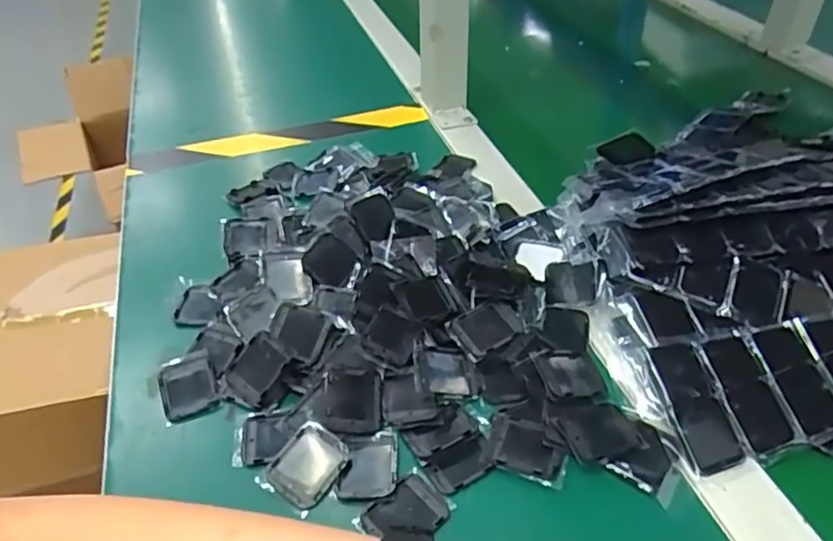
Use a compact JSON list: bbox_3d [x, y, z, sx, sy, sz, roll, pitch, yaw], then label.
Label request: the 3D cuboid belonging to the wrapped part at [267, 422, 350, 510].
[{"bbox_3d":[-0.058,0.106,0.336,0.034,0.004,0.039,29,63,16],"label":"wrapped part"}]

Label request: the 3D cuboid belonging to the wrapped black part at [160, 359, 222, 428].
[{"bbox_3d":[-0.142,0.072,0.381,0.033,0.005,0.044,-16,43,-15],"label":"wrapped black part"}]

